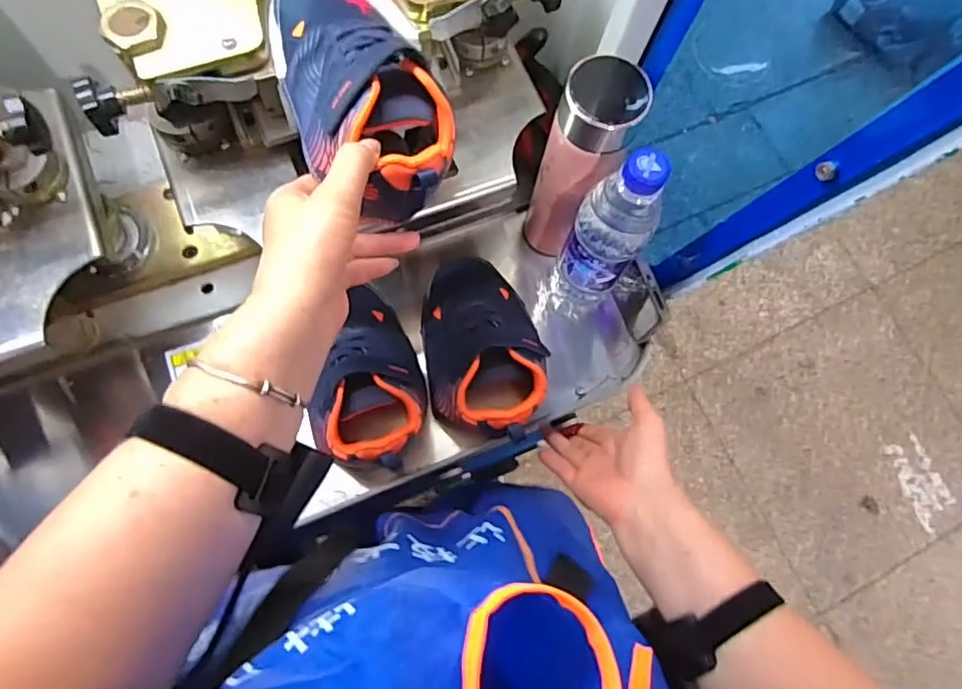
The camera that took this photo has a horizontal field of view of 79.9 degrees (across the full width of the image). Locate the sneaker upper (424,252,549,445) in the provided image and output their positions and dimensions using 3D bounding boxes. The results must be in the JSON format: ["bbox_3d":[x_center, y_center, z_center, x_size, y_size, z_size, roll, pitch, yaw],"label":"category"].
[{"bbox_3d":[0.003,-0.002,0.554,0.114,0.071,0.191,-8,76,-7],"label":"sneaker upper"}]

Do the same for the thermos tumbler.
[{"bbox_3d":[0.085,-0.160,0.519,0.060,0.204,0.077,27,75,2],"label":"thermos tumbler"}]

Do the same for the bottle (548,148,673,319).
[{"bbox_3d":[0.104,-0.083,0.514,0.065,0.253,0.056,31,75,3],"label":"bottle"}]

